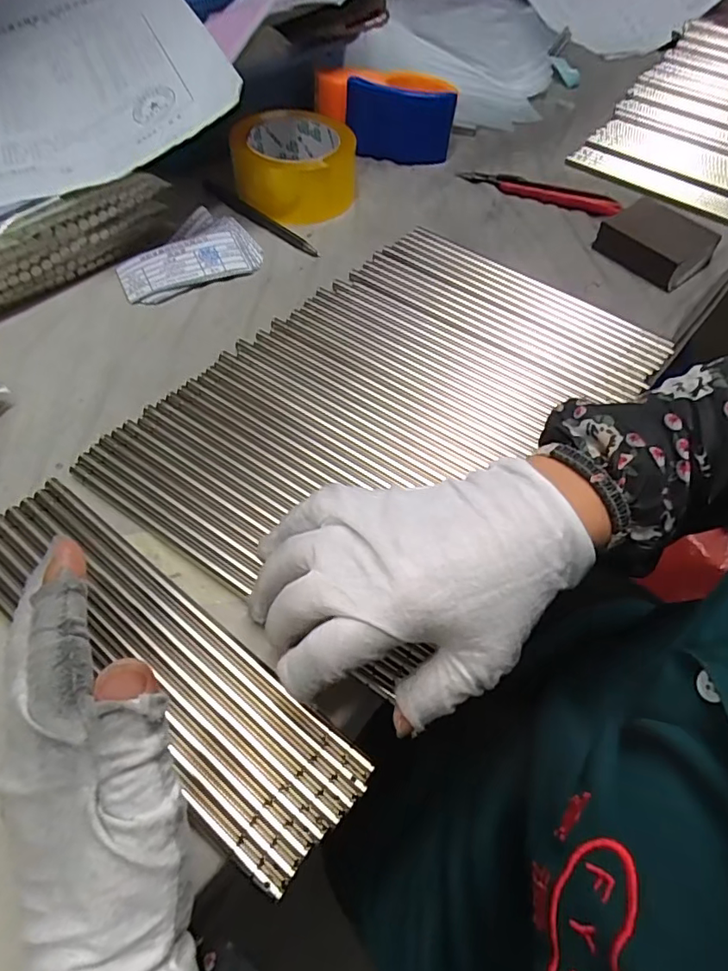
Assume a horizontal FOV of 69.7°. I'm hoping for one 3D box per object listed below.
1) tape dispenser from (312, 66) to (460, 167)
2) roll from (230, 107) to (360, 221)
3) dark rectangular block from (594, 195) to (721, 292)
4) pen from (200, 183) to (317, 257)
[{"bbox_3d":[0.022,-0.364,0.512,0.134,0.057,0.083,-2,58,-5],"label":"tape dispenser"},{"bbox_3d":[-0.060,-0.292,0.466,0.102,0.051,0.102,6,57,0],"label":"roll"},{"bbox_3d":[0.253,-0.212,0.449,0.072,0.024,0.080,-39,67,-24],"label":"dark rectangular block"},{"bbox_3d":[-0.091,-0.231,0.448,0.137,0.006,0.007,37,63,19],"label":"pen"}]

